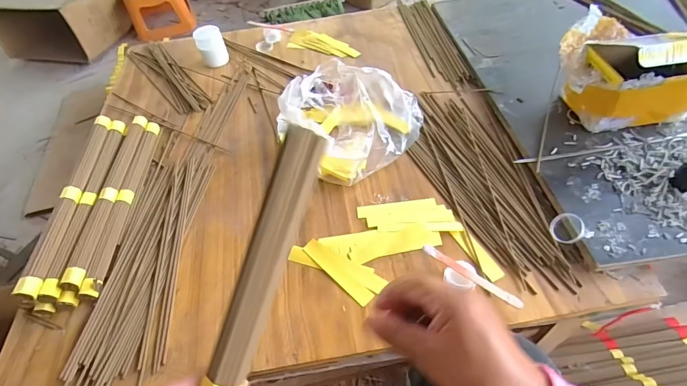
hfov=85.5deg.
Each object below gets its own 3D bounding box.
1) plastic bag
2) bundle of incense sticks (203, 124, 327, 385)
[{"bbox_3d":[0.009,-0.125,0.586,0.206,0.085,0.224,15,55,17],"label":"plastic bag"},{"bbox_3d":[-0.065,0.116,0.206,0.025,0.018,0.316,15,85,18],"label":"bundle of incense sticks"}]

